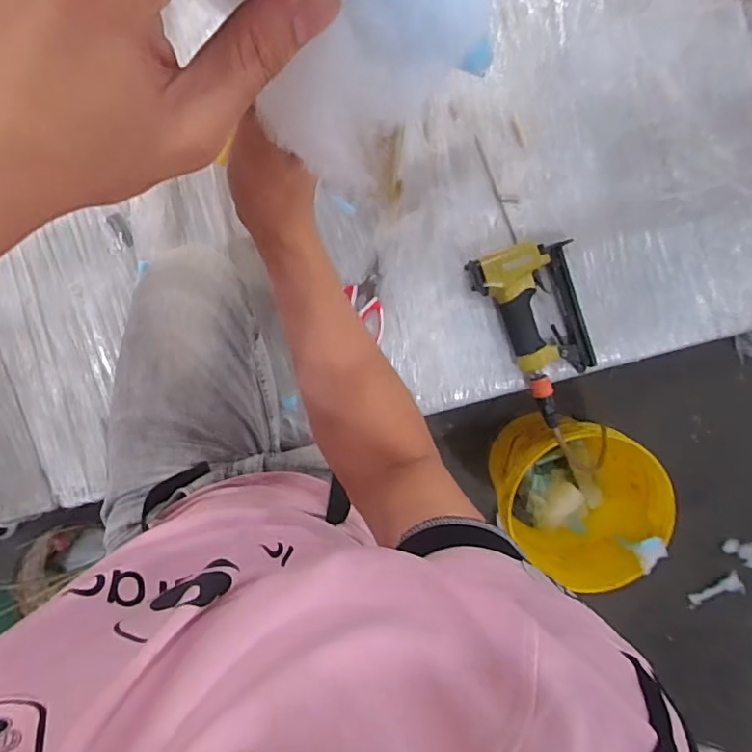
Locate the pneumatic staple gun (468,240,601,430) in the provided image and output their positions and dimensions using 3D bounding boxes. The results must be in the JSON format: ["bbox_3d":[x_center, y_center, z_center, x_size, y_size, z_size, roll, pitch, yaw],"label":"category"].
[{"bbox_3d":[0.229,-0.059,0.779,0.133,0.039,0.251,-22,98,3],"label":"pneumatic staple gun"}]

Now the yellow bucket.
[{"bbox_3d":[0.424,0.242,1.225,0.307,0.307,0.340,-33,97,5],"label":"yellow bucket"}]

